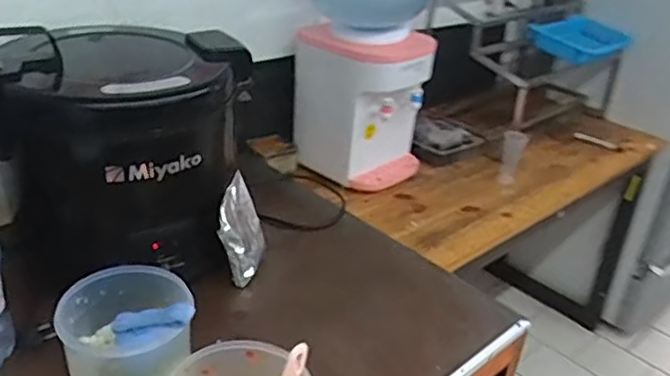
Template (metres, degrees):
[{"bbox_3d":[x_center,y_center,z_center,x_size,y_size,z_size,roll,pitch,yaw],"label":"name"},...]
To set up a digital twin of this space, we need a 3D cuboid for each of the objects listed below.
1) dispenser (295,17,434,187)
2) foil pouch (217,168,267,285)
[{"bbox_3d":[0.071,-0.211,1.600,0.245,0.338,0.266,-20,37,-38],"label":"dispenser"},{"bbox_3d":[-0.161,0.070,1.129,0.030,0.140,0.141,-11,39,18],"label":"foil pouch"}]

